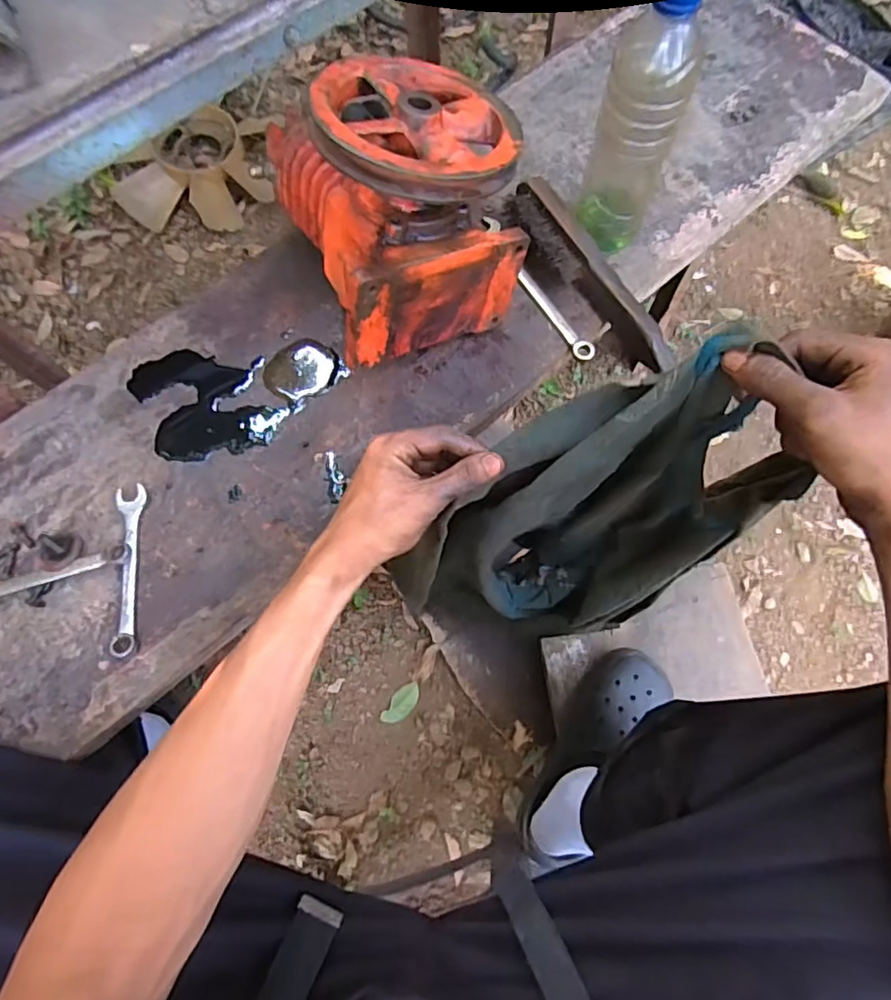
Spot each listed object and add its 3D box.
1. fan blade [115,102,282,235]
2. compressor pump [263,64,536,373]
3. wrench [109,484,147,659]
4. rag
[{"bbox_3d":[-0.507,-0.682,1.197,0.296,0.063,0.296,-1,72,2],"label":"fan blade"},{"bbox_3d":[-0.041,-0.245,0.482,0.163,0.197,0.211,-21,72,-8],"label":"compressor pump"},{"bbox_3d":[-0.260,0.055,0.480,0.024,0.009,0.141,-8,70,-3],"label":"wrench"},{"bbox_3d":[0.094,0.030,0.459,0.257,0.297,0.122,-25,73,-6],"label":"rag"}]

